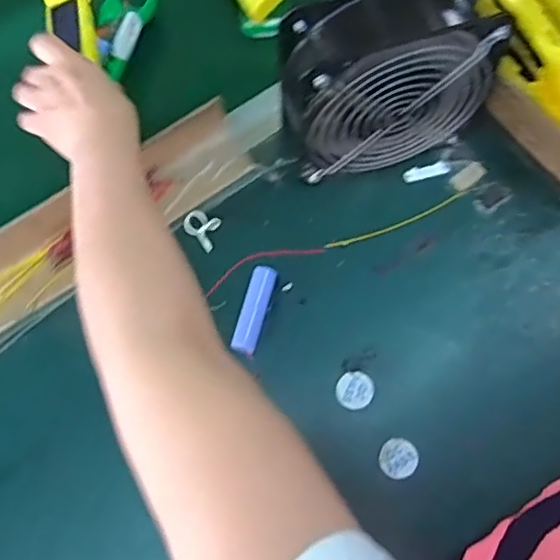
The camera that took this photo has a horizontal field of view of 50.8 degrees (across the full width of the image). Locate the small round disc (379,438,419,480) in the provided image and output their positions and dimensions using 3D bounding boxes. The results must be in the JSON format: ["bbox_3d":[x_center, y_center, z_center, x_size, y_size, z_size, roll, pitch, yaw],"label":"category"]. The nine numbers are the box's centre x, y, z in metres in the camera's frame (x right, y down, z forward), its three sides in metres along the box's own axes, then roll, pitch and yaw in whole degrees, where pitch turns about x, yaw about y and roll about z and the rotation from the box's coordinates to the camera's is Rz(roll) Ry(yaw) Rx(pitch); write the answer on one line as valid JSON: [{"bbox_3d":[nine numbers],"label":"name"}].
[{"bbox_3d":[0.086,0.131,0.431,0.027,0.009,0.028,-1,68,2],"label":"small round disc"}]

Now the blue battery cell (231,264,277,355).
[{"bbox_3d":[-0.019,0.023,0.453,0.018,0.021,0.065,15,70,8],"label":"blue battery cell"}]

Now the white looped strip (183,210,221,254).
[{"bbox_3d":[-0.065,-0.043,0.481,0.034,0.006,0.026,31,73,13],"label":"white looped strip"}]

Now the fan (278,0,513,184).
[{"bbox_3d":[0.078,-0.141,0.442,0.151,0.152,0.061,-16,69,-4],"label":"fan"}]

